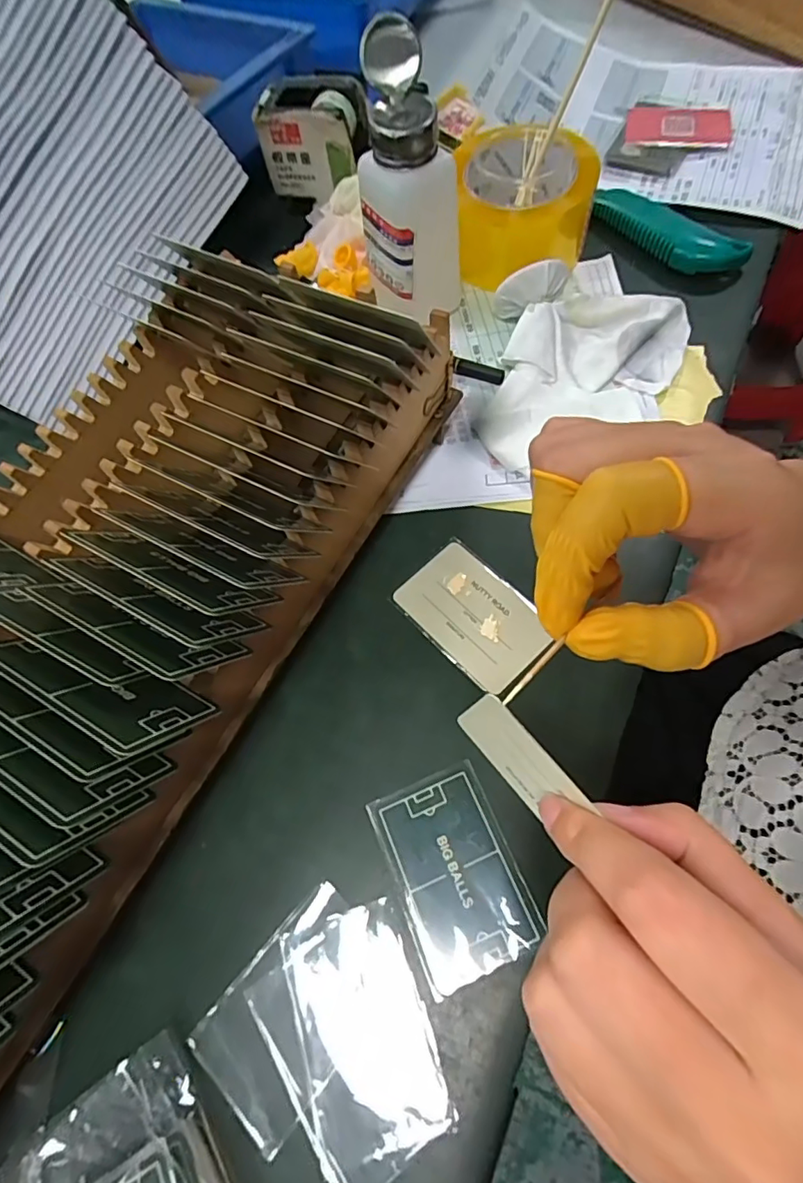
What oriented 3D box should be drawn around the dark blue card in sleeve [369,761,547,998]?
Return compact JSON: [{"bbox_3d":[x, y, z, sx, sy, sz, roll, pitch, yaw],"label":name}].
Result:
[{"bbox_3d":[0.025,0.134,0.256,0.058,0.004,0.086,-25,64,1],"label":"dark blue card in sleeve"}]

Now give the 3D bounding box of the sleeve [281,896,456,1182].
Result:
[{"bbox_3d":[-0.016,0.194,0.233,0.056,0.004,0.093,-20,61,-4],"label":"sleeve"}]

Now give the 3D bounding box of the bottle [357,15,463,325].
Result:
[{"bbox_3d":[0.001,-0.247,0.341,0.065,0.144,0.058,34,73,14],"label":"bottle"}]

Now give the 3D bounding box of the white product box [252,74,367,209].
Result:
[{"bbox_3d":[-0.068,-0.370,0.436,0.085,0.063,0.054,19,70,9],"label":"white product box"}]

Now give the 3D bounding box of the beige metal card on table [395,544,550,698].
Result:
[{"bbox_3d":[0.041,0.013,0.308,0.053,0.004,0.084,-43,69,-12],"label":"beige metal card on table"}]

